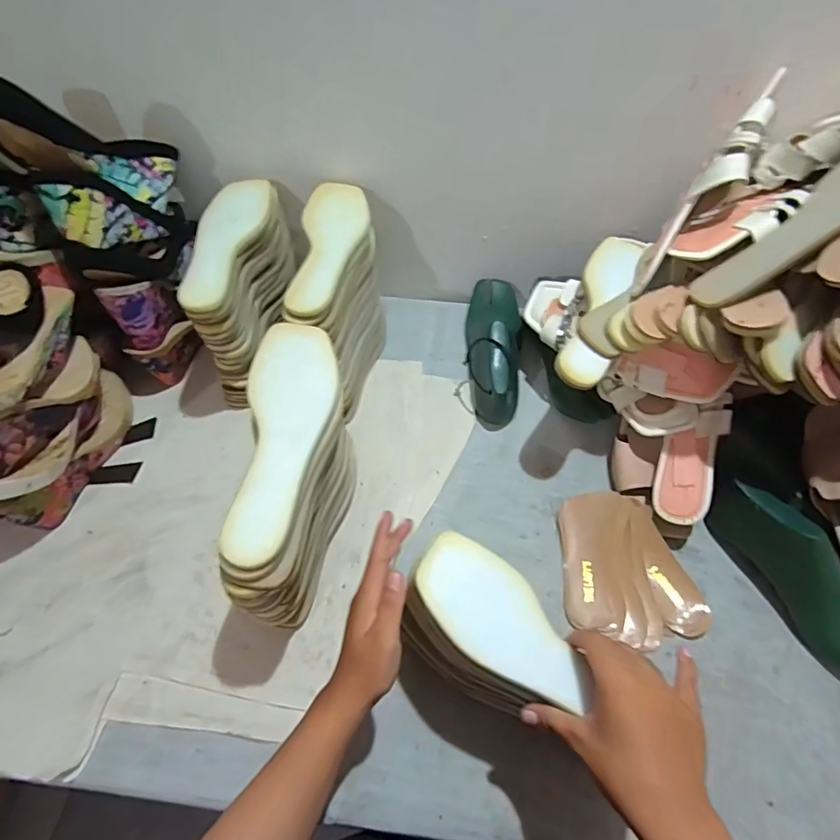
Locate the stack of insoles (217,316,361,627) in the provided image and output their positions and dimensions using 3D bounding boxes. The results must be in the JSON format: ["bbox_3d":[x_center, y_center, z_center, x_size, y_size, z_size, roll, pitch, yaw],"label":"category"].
[{"bbox_3d":[-0.118,0.070,0.535,0.080,0.225,0.248,-2,56,0],"label":"stack of insoles"}]

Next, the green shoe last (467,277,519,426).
[{"bbox_3d":[0.110,-0.112,0.747,0.077,0.087,0.238,4,55,2],"label":"green shoe last"}]

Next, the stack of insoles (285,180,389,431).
[{"bbox_3d":[-0.108,-0.150,0.695,0.095,0.208,0.238,6,55,3],"label":"stack of insoles"}]

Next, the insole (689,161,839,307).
[{"bbox_3d":[0.364,-0.186,0.473,0.229,0.011,0.084,-43,32,11],"label":"insole"}]

